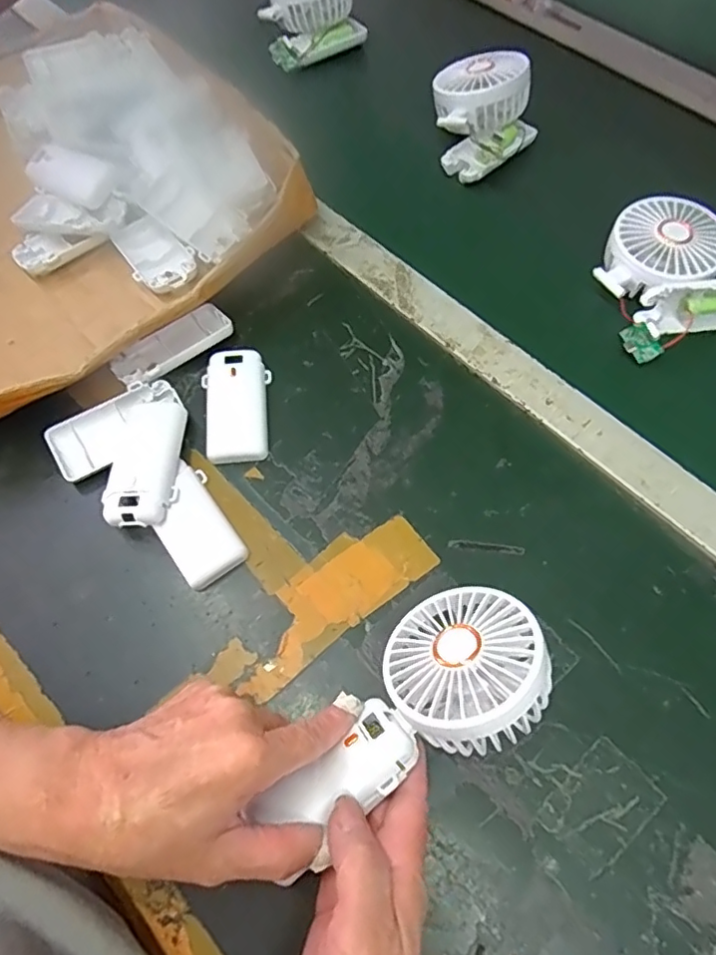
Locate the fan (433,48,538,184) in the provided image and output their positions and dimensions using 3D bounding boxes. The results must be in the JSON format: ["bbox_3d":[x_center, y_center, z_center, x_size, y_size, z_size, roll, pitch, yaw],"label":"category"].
[{"bbox_3d":[0.122,-0.341,0.541,0.100,0.052,0.114,-5,64,2],"label":"fan"}]

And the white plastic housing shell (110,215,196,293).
[{"bbox_3d":[-0.173,-0.188,0.487,0.048,0.016,0.085,-37,67,-13],"label":"white plastic housing shell"}]

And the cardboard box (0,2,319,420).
[{"bbox_3d":[-0.294,-0.236,0.498,0.390,0.071,0.402,-38,67,-14],"label":"cardboard box"}]

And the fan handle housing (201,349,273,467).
[{"bbox_3d":[-0.093,-0.056,0.440,0.048,0.016,0.093,-8,64,1],"label":"fan handle housing"}]

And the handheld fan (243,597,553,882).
[{"bbox_3d":[0.029,0.133,0.315,0.166,0.043,0.088,-36,36,-7],"label":"handheld fan"}]

